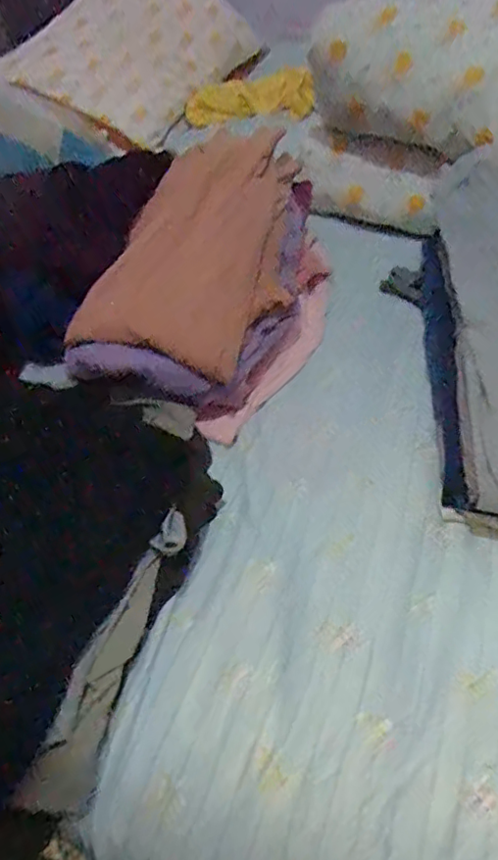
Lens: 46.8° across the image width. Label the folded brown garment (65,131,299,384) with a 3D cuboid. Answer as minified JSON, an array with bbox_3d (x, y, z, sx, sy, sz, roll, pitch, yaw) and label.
[{"bbox_3d":[-0.040,-0.233,0.686,0.192,0.050,0.414,22,56,-6],"label":"folded brown garment"}]

